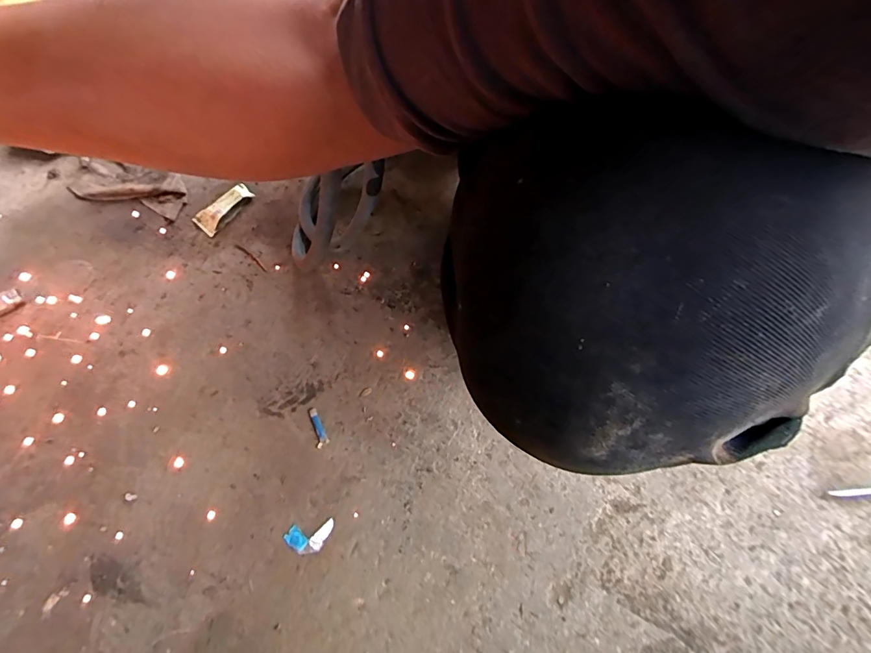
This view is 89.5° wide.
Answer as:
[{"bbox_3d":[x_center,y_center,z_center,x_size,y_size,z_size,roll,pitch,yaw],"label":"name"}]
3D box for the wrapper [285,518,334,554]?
[{"bbox_3d":[-0.123,0.204,0.425,0.046,0.004,0.027,-7,58,-2],"label":"wrapper"}]

